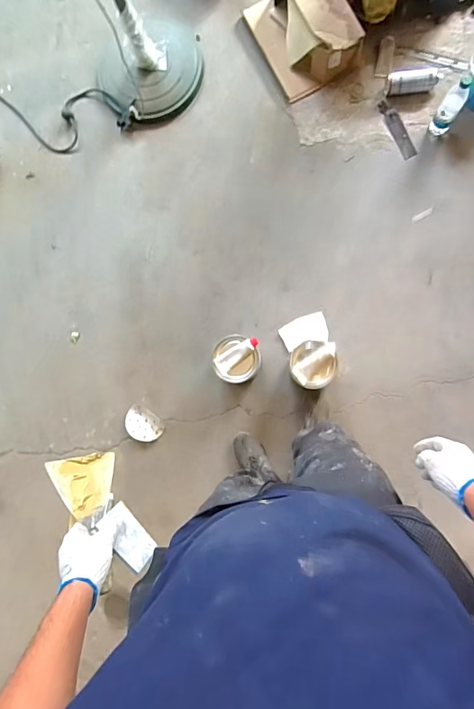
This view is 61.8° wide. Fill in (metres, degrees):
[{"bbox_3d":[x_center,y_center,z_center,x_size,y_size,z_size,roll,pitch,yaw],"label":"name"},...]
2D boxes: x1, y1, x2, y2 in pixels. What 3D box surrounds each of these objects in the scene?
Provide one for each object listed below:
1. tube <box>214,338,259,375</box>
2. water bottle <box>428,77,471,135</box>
[{"bbox_3d":[-0.002,-0.006,1.264,0.149,0.026,0.059,-42,83,3],"label":"tube"},{"bbox_3d":[0.731,-0.848,1.356,0.067,0.207,0.055,35,91,7],"label":"water bottle"}]

